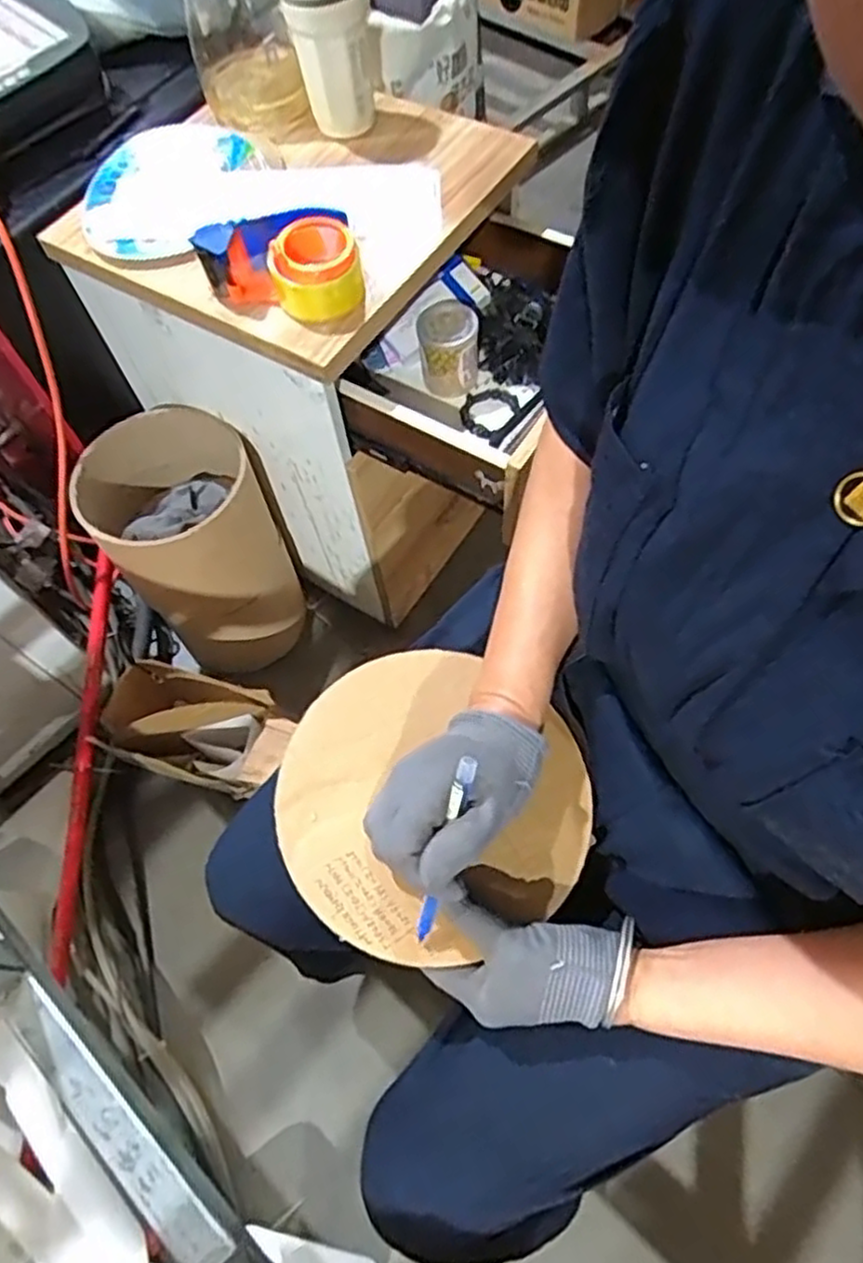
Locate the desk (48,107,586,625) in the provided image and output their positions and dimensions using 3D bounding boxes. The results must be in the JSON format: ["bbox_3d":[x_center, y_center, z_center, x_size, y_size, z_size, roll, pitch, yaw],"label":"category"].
[{"bbox_3d":[-0.056,-0.324,0.994,0.577,0.508,0.398,28,68,17],"label":"desk"}]

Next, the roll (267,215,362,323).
[{"bbox_3d":[-0.111,-0.346,0.698,0.083,0.052,0.081,-13,63,-3],"label":"roll"}]

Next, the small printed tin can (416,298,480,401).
[{"bbox_3d":[0.021,-0.319,0.828,0.065,0.090,0.068,-2,63,3],"label":"small printed tin can"}]

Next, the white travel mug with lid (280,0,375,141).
[{"bbox_3d":[-0.108,-0.636,0.789,0.086,0.154,0.081,-11,63,-2],"label":"white travel mug with lid"}]

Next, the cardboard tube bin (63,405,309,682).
[{"bbox_3d":[-0.313,-0.101,1.031,0.196,0.370,0.207,-2,63,3],"label":"cardboard tube bin"}]

